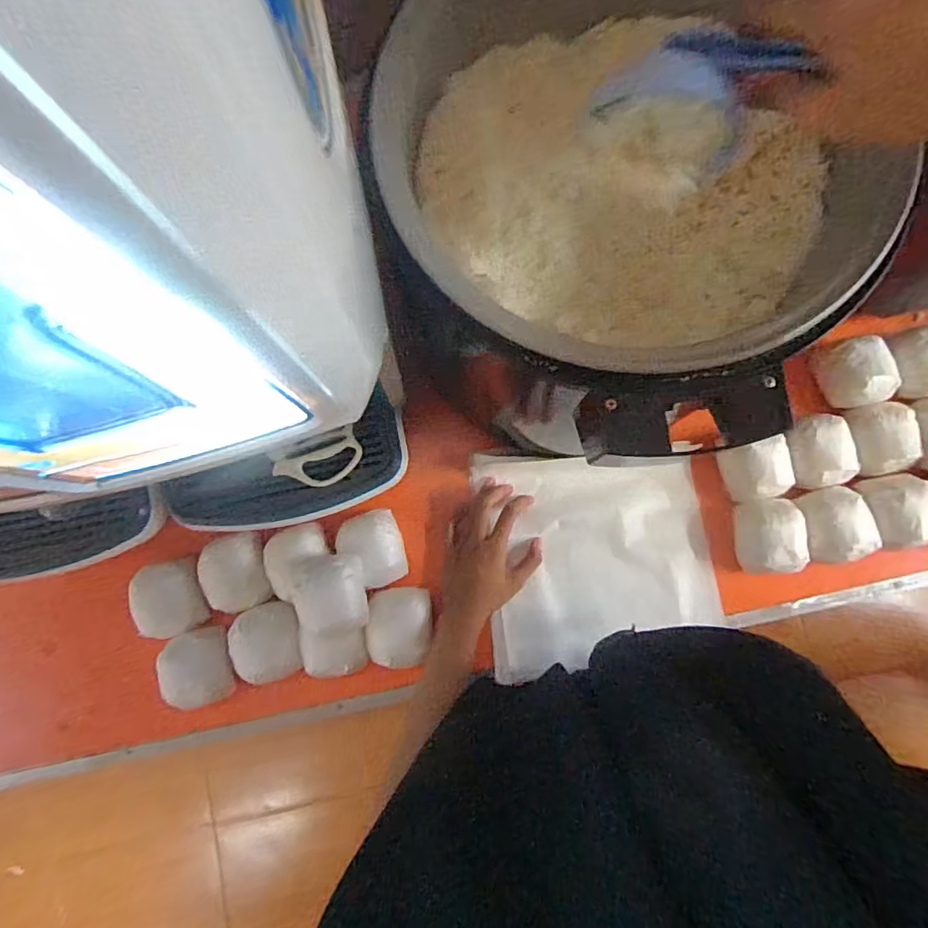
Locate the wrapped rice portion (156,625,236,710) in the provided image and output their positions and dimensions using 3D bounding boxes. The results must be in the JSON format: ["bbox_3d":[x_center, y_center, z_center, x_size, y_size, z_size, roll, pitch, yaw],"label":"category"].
[{"bbox_3d":[-0.298,0.228,0.574,0.073,0.042,0.083,-20,83,-2],"label":"wrapped rice portion"}]

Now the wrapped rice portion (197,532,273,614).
[{"bbox_3d":[-0.260,0.124,0.591,0.067,0.036,0.081,-15,82,-1],"label":"wrapped rice portion"}]

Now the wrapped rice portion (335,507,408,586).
[{"bbox_3d":[-0.107,0.099,0.604,0.069,0.059,0.083,-17,82,-1],"label":"wrapped rice portion"}]

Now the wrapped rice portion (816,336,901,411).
[{"bbox_3d":[0.461,-0.106,0.618,0.074,0.063,0.079,-15,82,-1],"label":"wrapped rice portion"}]

